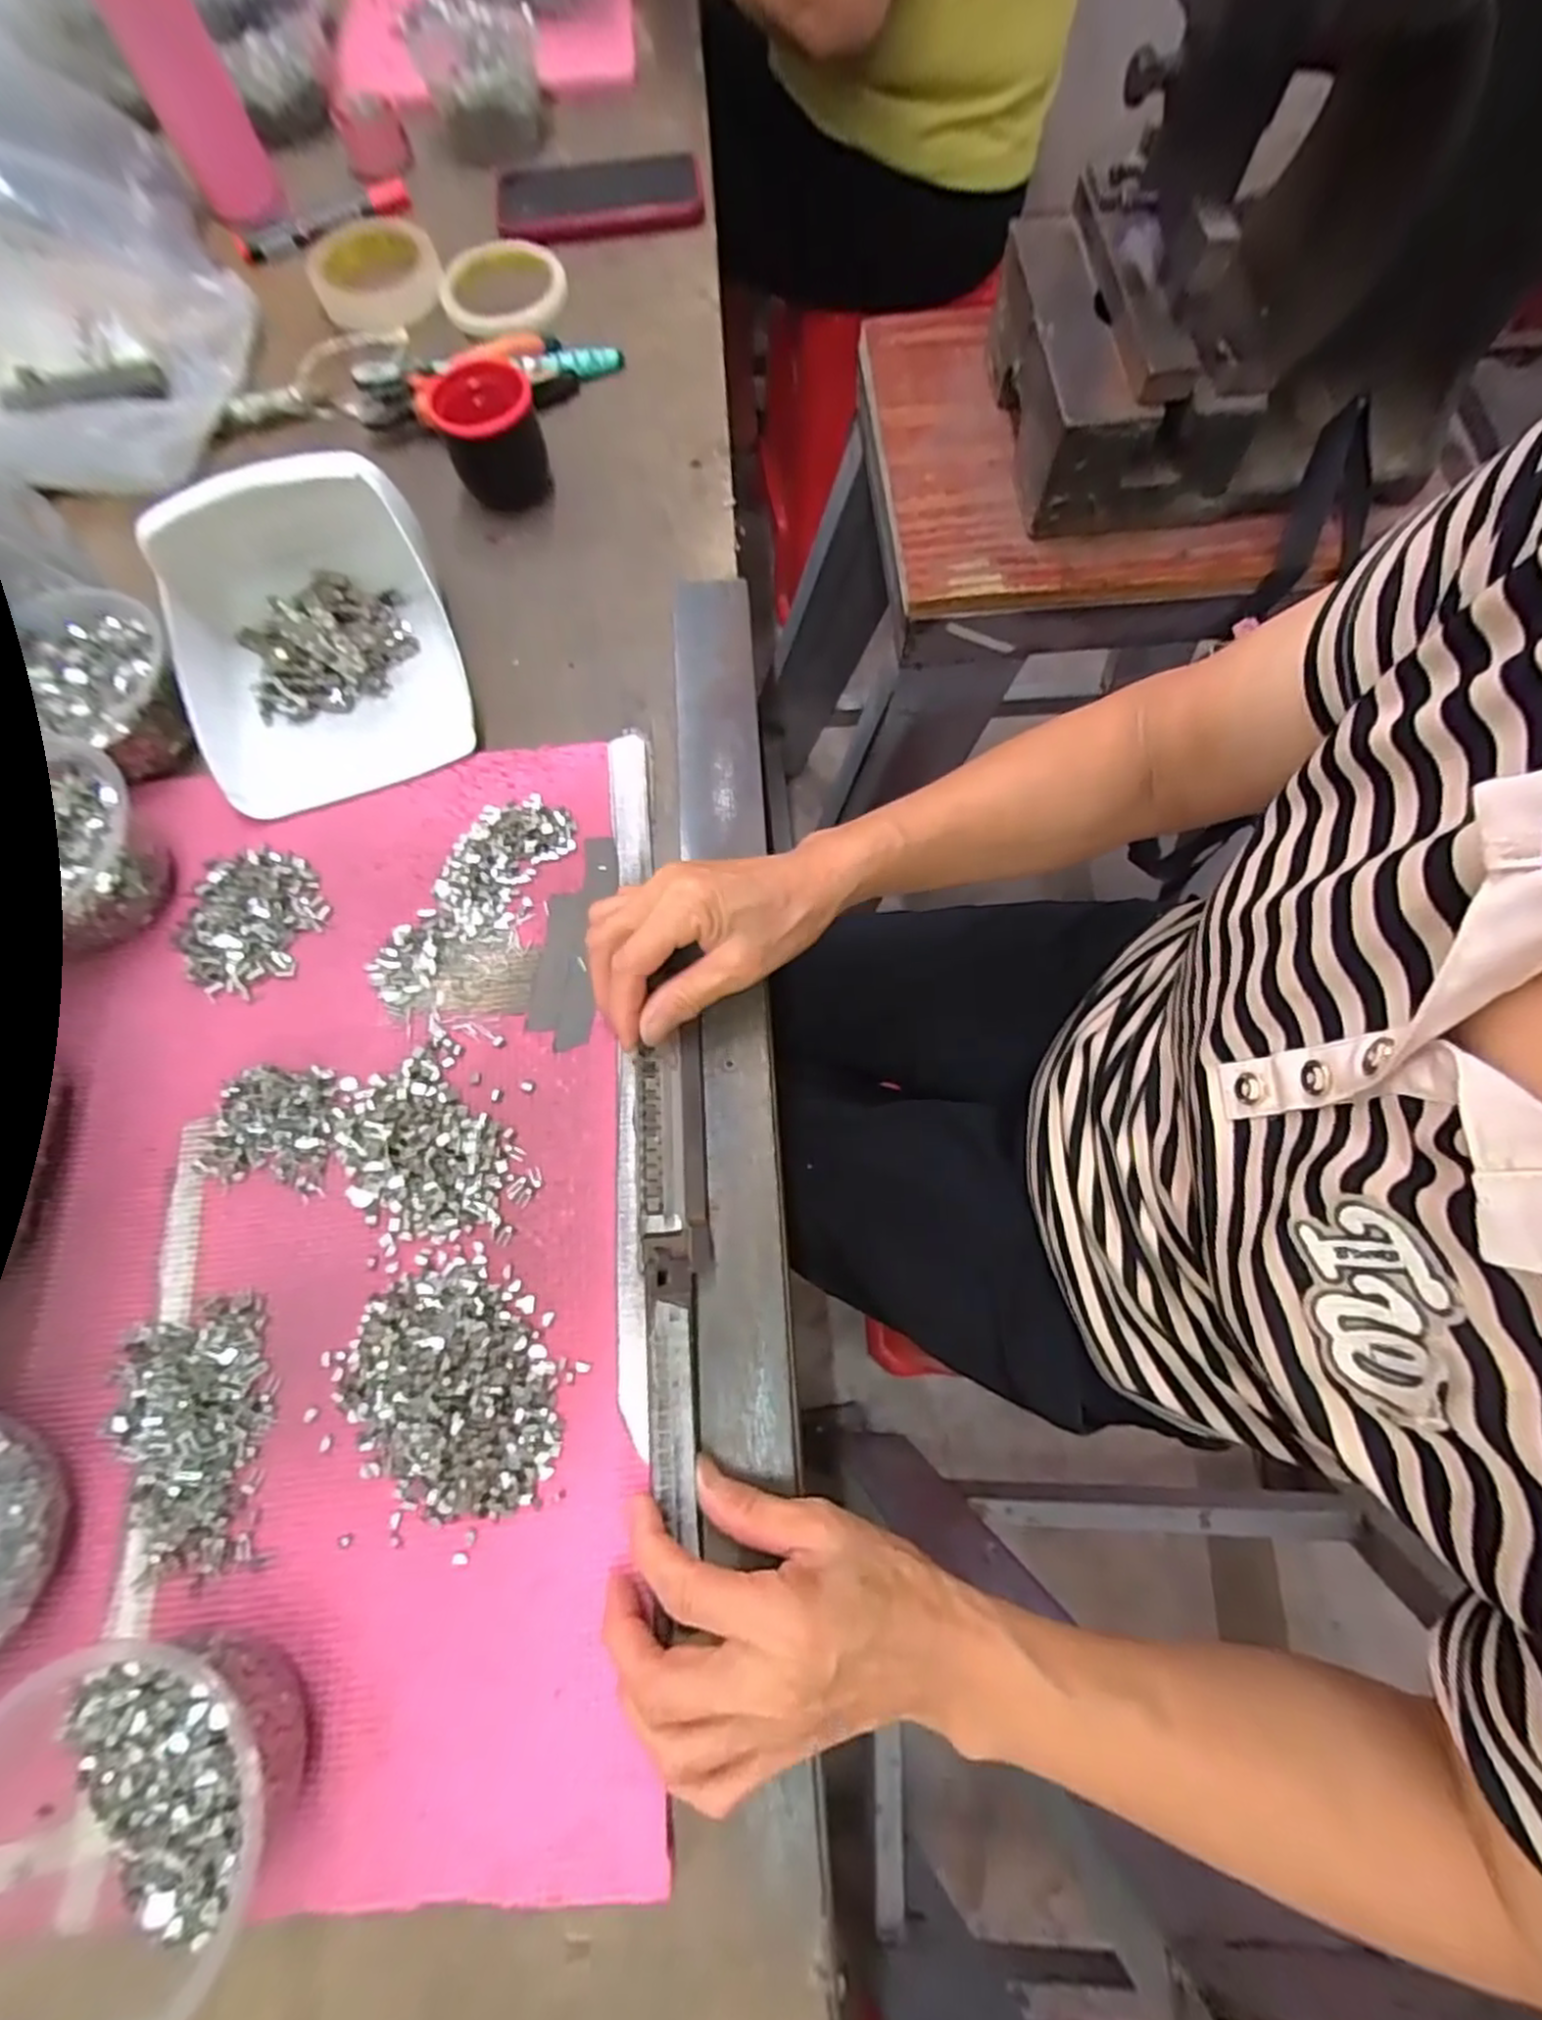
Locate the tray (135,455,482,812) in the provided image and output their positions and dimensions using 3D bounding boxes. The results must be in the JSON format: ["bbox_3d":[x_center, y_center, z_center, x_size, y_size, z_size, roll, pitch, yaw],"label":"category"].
[{"bbox_3d":[-0.270,-0.219,0.429,0.154,0.087,0.171,-20,73,-5],"label":"tray"}]

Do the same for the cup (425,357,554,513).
[{"bbox_3d":[-0.185,-0.381,0.494,0.062,0.059,0.059,-1,72,2],"label":"cup"}]

